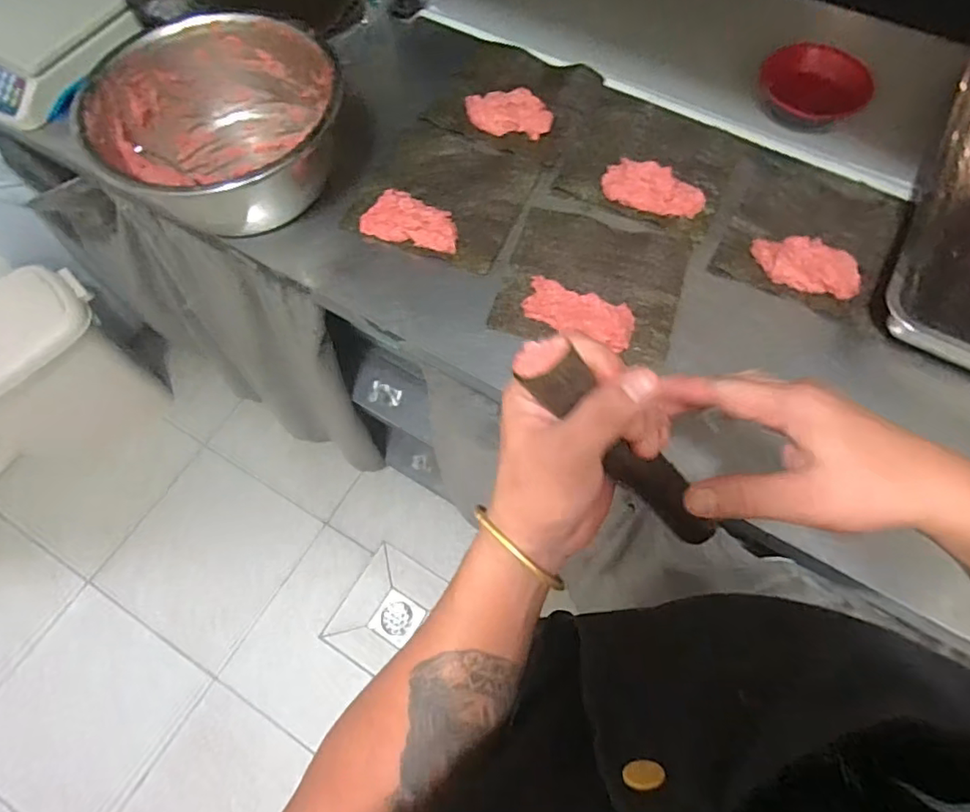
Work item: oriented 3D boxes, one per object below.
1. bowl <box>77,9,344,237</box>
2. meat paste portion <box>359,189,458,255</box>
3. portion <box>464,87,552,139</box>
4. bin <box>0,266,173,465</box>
[{"bbox_3d":[-0.309,-0.346,0.697,0.266,0.101,0.266,-1,65,1],"label":"bowl"},{"bbox_3d":[-0.088,-0.225,0.685,0.120,0.027,0.057,17,67,9],"label":"meat paste portion"},{"bbox_3d":[0.032,-0.391,0.754,0.111,0.022,0.062,1,65,2],"label":"portion"},{"bbox_3d":[-0.962,-0.048,1.287,0.180,0.444,0.379,32,70,15],"label":"bin"}]

